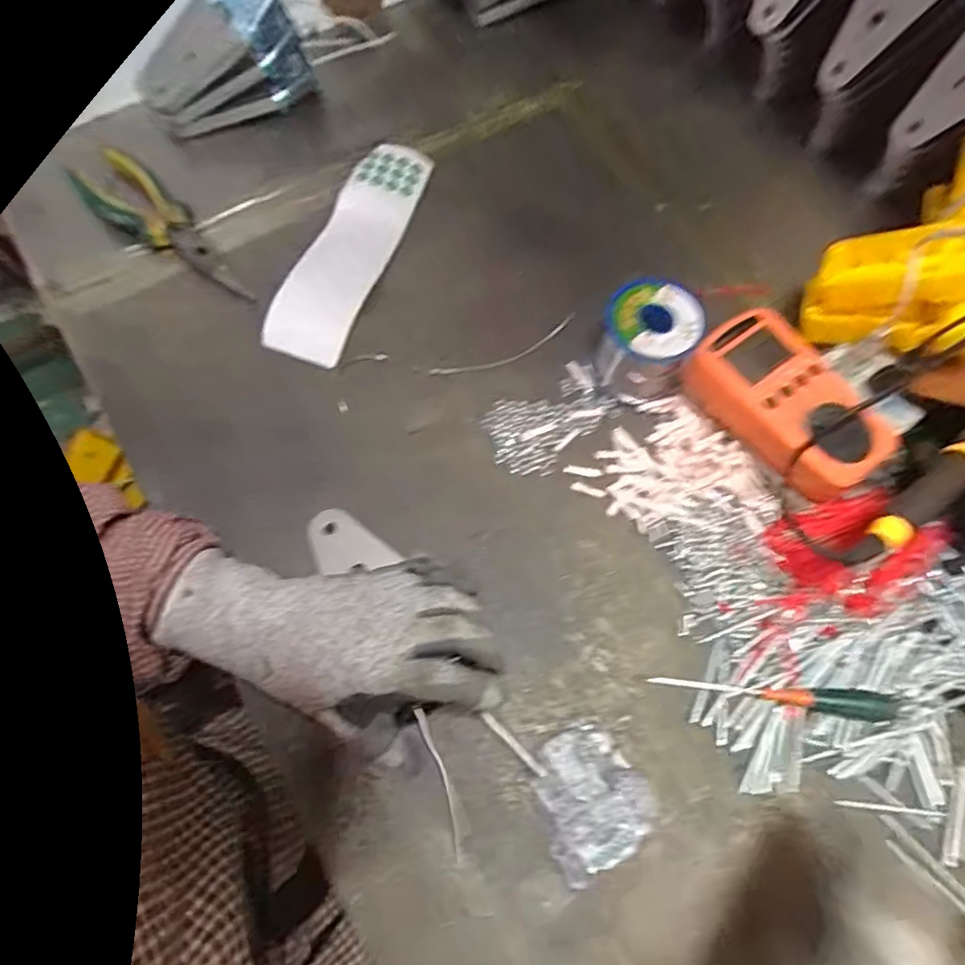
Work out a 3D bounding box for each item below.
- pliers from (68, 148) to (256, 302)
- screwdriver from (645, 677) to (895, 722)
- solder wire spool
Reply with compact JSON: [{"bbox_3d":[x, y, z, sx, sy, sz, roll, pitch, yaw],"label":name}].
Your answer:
[{"bbox_3d":[-0.259,-0.205,0.497,0.189,0.024,0.054,41,74,13],"label":"pliers"},{"bbox_3d":[0.178,0.131,0.379,0.140,0.019,0.018,5,69,8],"label":"screwdriver"},{"bbox_3d":[0.118,-0.104,0.442,0.063,0.063,0.064,0,69,-1],"label":"solder wire spool"}]

